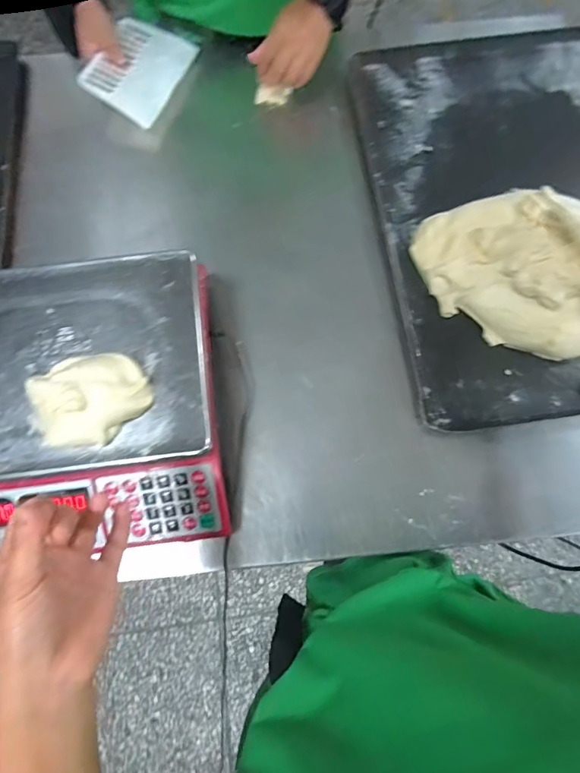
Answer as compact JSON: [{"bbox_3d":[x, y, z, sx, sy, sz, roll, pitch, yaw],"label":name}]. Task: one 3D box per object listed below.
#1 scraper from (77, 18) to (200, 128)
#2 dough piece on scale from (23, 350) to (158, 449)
[{"bbox_3d":[-0.227,-0.478,0.663,0.118,0.007,0.169,27,71,-5],"label":"scraper"},{"bbox_3d":[-0.197,0.012,0.419,0.120,0.036,0.094,-1,77,0],"label":"dough piece on scale"}]

